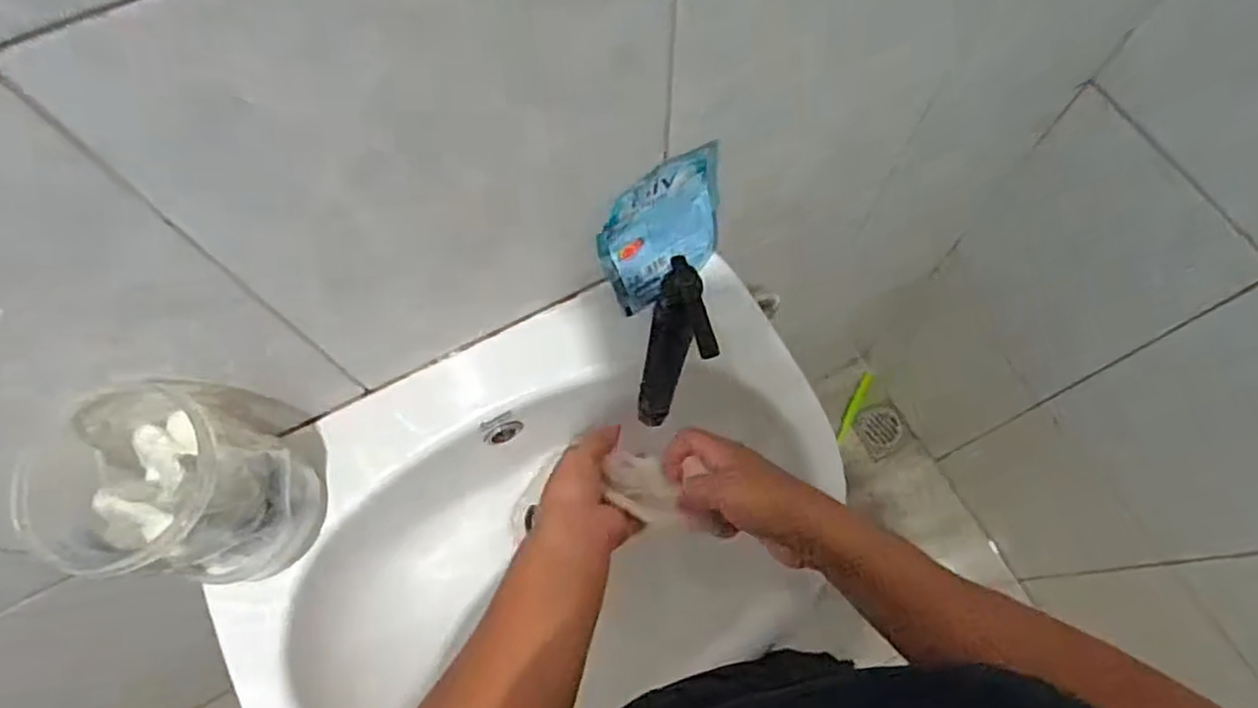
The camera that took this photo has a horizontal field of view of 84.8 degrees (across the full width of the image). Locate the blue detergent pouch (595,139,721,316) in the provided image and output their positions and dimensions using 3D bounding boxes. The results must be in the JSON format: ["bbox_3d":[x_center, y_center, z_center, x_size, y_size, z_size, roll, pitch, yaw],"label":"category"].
[{"bbox_3d":[0.025,-0.088,0.497,0.097,0.110,0.020,-29,53,-8],"label":"blue detergent pouch"}]

